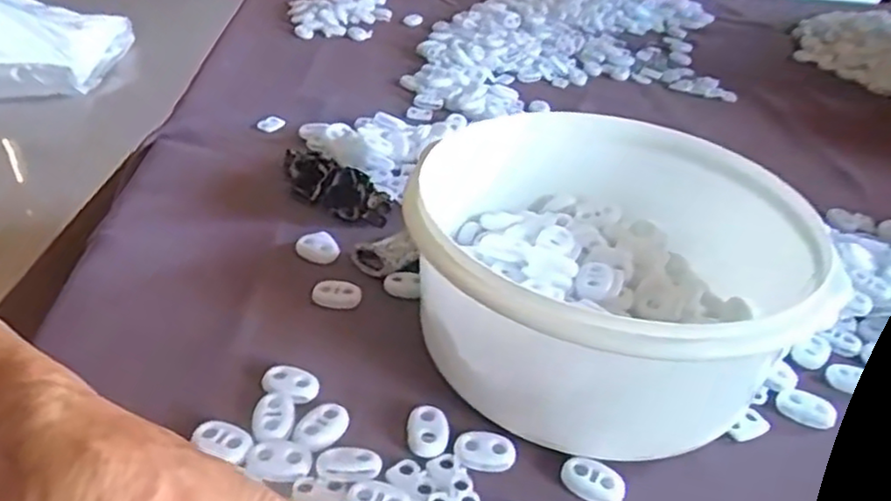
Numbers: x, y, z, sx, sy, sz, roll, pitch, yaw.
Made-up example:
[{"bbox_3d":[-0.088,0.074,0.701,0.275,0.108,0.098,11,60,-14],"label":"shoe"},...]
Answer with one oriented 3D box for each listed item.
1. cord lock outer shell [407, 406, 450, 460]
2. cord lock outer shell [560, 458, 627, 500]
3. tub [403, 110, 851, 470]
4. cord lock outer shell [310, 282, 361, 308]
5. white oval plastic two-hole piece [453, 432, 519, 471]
[{"bbox_3d":[-0.007,0.068,0.261,0.016,0.004,0.021,4,34,-3],"label":"cord lock outer shell"},{"bbox_3d":[0.053,0.083,0.248,0.023,0.006,0.013,23,38,23],"label":"cord lock outer shell"},{"bbox_3d":[0.068,0.012,0.289,0.151,0.074,0.156,19,36,18],"label":"tub"},{"bbox_3d":[-0.051,0.021,0.324,0.022,0.009,0.010,1,35,-7],"label":"cord lock outer shell"},{"bbox_3d":[0.014,0.074,0.255,0.023,0.004,0.014,8,34,3],"label":"white oval plastic two-hole piece"}]

